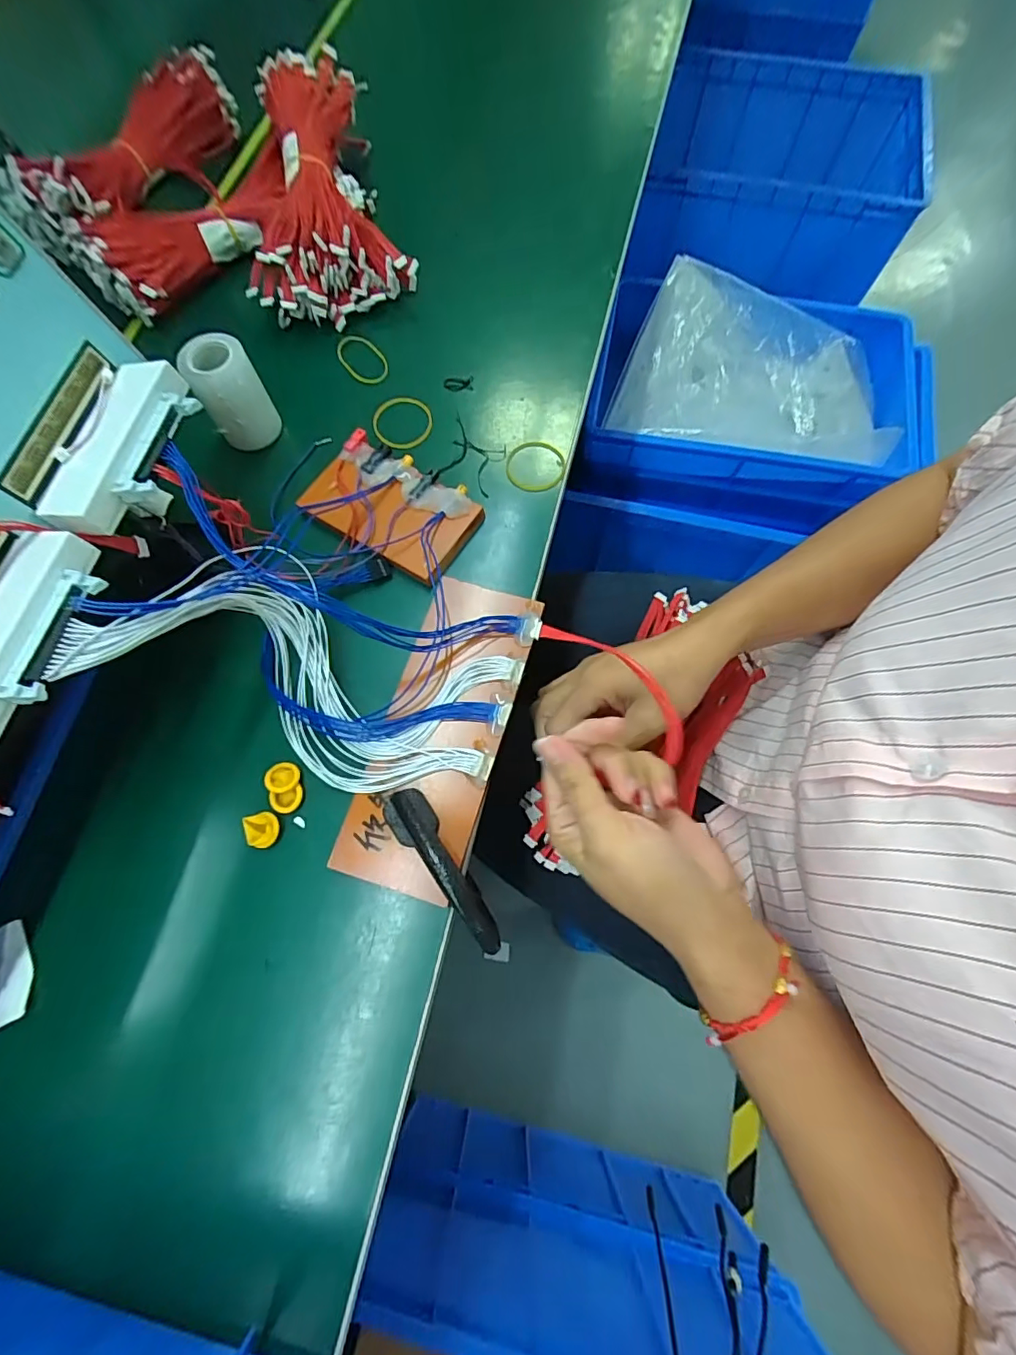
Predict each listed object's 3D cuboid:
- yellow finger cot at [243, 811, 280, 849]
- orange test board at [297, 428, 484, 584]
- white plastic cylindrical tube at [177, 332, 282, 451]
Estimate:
[{"bbox_3d":[-0.146,0.090,0.315,0.019,0.006,0.020,-12,71,-4],"label":"yellow finger cot"},{"bbox_3d":[-0.083,-0.122,0.384,0.115,0.021,0.073,30,74,10],"label":"orange test board"},{"bbox_3d":[-0.201,-0.208,0.393,0.044,0.068,0.044,0,71,1],"label":"white plastic cylindrical tube"}]

